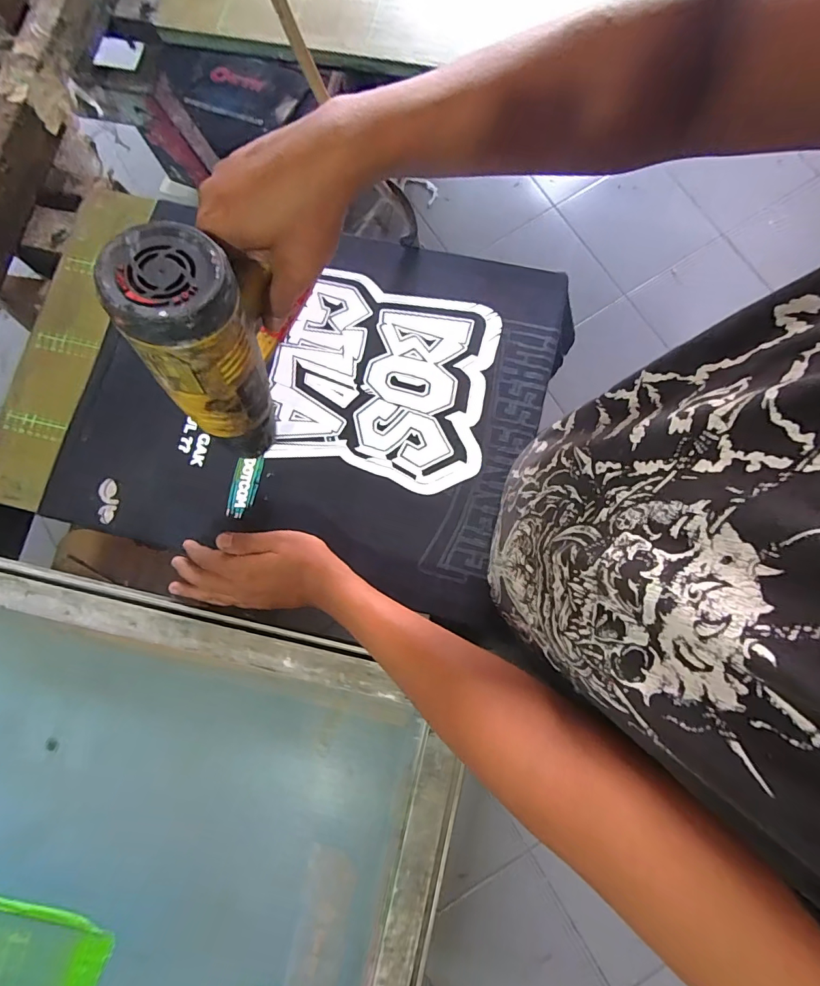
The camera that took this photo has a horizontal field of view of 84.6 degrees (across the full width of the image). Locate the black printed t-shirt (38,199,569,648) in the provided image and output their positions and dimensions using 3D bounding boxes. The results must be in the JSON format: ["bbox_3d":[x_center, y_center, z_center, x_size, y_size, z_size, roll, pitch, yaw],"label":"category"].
[{"bbox_3d":[-0.109,-0.110,0.502,0.494,0.040,0.394,15,79,2],"label":"black printed t-shirt"}]

